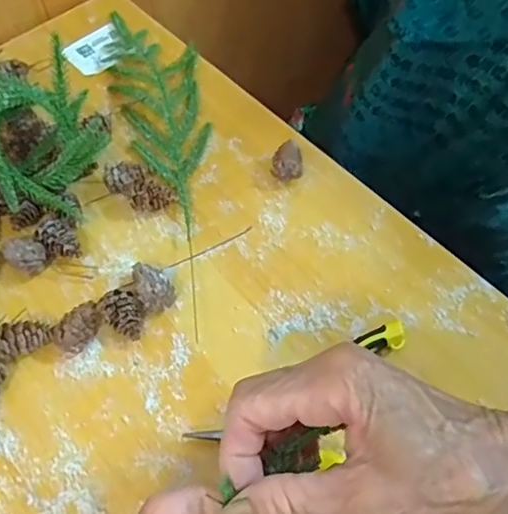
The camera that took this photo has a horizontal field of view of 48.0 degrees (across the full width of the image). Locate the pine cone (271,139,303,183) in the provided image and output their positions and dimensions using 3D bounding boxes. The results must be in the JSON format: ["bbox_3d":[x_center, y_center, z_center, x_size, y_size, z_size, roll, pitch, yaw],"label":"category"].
[{"bbox_3d":[0.025,-0.070,0.426,0.022,0.018,0.031,8,60,7],"label":"pine cone"}]

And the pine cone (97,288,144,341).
[{"bbox_3d":[-0.083,0.036,0.367,0.024,0.019,0.033,-36,64,-18],"label":"pine cone"}]

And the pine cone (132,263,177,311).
[{"bbox_3d":[-0.066,0.019,0.375,0.023,0.023,0.037,-25,62,-13],"label":"pine cone"}]

